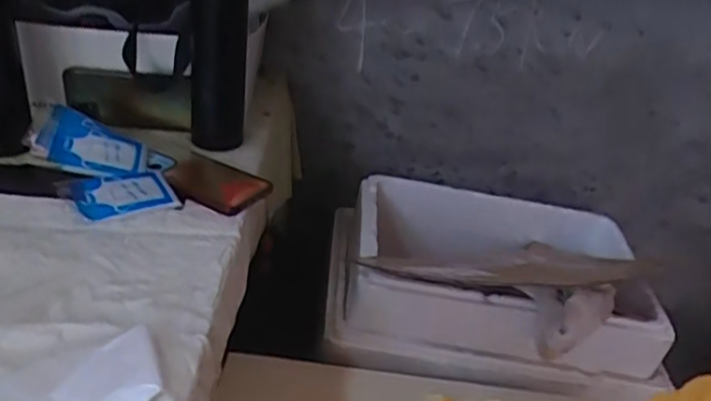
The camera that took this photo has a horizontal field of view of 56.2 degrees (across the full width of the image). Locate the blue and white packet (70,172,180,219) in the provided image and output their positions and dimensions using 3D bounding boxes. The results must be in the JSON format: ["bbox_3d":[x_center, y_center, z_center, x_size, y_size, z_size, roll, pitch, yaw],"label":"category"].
[{"bbox_3d":[-0.233,-0.008,0.672,0.094,0.011,0.061,-12,47,-29],"label":"blue and white packet"}]

